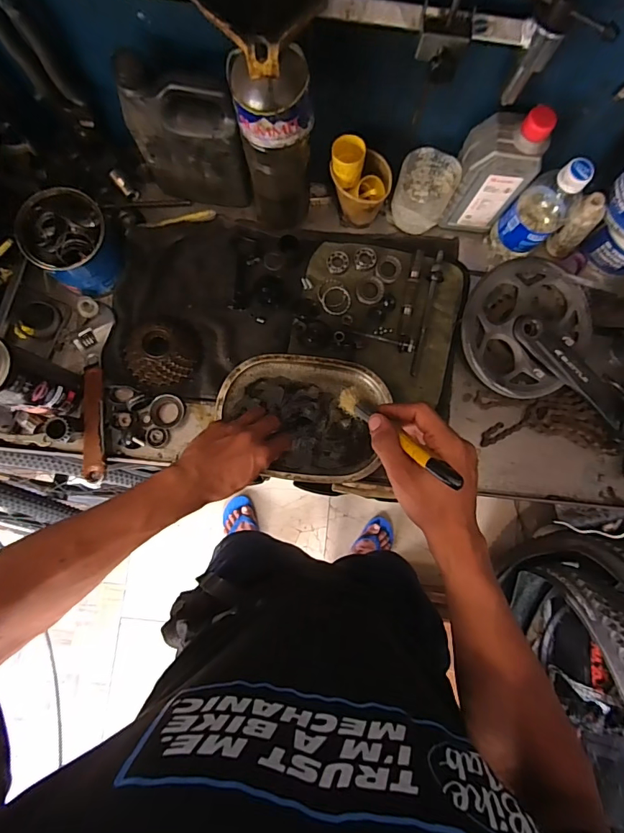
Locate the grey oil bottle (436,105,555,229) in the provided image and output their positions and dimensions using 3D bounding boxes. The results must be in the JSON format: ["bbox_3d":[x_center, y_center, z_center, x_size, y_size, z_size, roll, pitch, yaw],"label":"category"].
[{"bbox_3d":[0.219,-0.297,0.543,0.079,0.172,0.051,9,82,0],"label":"grey oil bottle"}]

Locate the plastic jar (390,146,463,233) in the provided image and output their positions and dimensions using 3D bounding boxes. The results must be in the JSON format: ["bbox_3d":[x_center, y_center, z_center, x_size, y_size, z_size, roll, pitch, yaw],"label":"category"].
[{"bbox_3d":[0.144,-0.290,0.585,0.070,0.089,0.062,22,82,2],"label":"plastic jar"}]

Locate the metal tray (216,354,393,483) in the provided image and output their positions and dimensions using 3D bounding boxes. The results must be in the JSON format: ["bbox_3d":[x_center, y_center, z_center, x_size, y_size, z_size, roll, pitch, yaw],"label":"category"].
[{"bbox_3d":[-0.015,0.001,0.567,0.203,0.025,0.151,9,82,0],"label":"metal tray"}]

